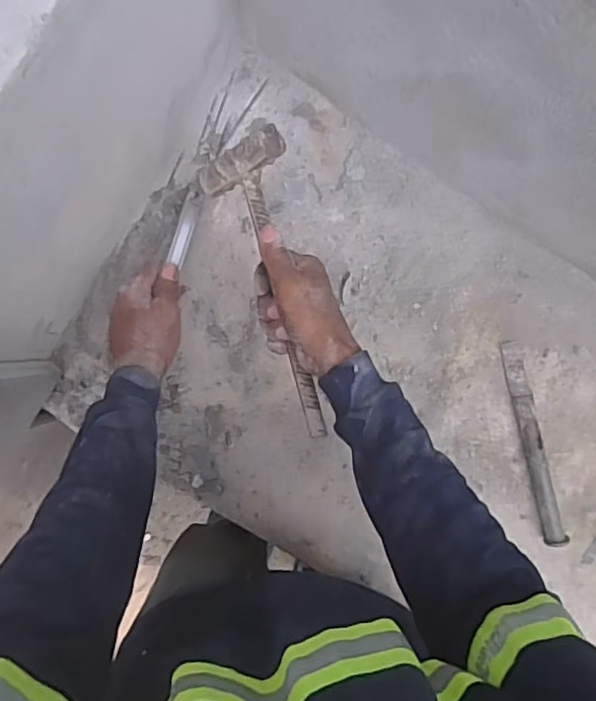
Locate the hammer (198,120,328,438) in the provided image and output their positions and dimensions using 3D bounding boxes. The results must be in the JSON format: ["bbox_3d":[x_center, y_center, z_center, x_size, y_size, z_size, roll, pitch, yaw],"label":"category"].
[{"bbox_3d":[-0.013,-0.059,0.547,0.038,0.092,0.274,-19,94,-46],"label":"hammer"}]

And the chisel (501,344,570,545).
[{"bbox_3d":[0.275,0.108,0.690,0.025,0.022,0.238,-12,90,-3],"label":"chisel"}]

